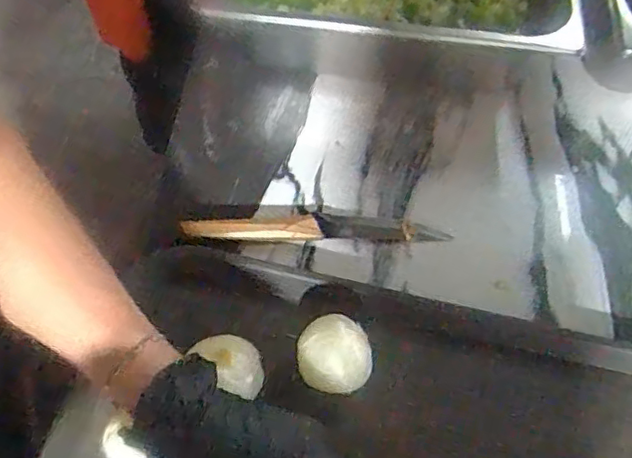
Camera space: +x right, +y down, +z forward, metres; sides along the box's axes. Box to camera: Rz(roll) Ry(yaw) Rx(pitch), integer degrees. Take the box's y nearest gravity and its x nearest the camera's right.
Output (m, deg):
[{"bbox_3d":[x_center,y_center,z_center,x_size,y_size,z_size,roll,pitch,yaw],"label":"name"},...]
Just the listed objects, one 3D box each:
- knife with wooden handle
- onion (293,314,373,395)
[{"bbox_3d":[0.001,-0.004,0.478,0.209,0.016,0.026,-1,63,-4],"label":"knife with wooden handle"},{"bbox_3d":[0.013,0.088,0.414,0.054,0.049,0.052,11,63,2],"label":"onion"}]

